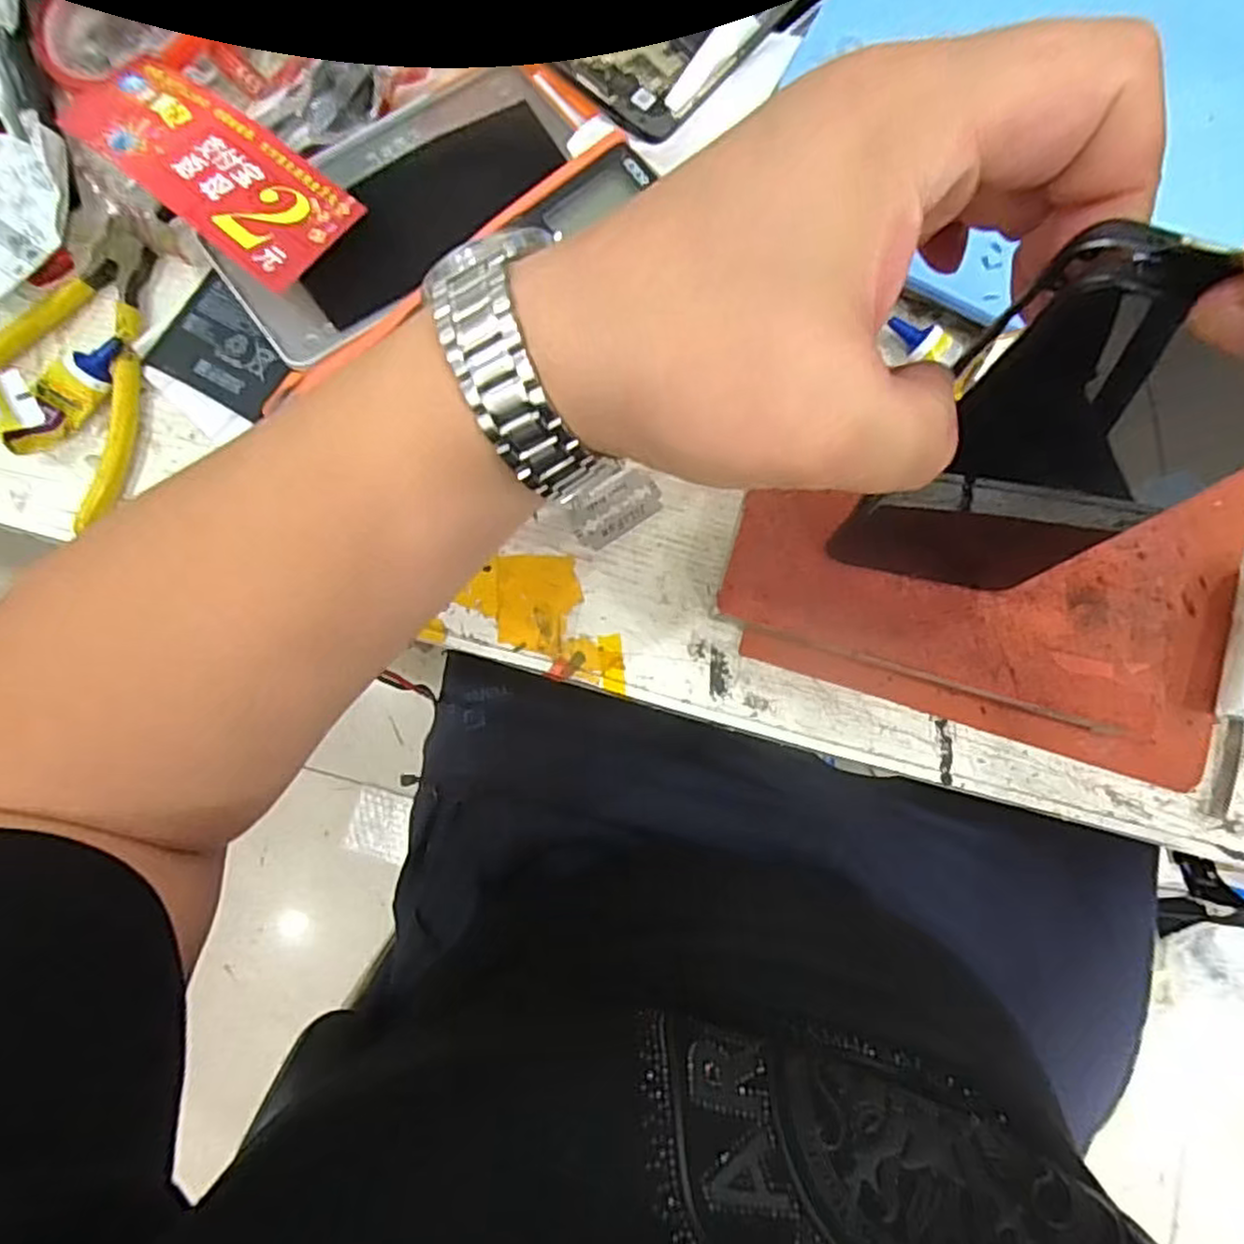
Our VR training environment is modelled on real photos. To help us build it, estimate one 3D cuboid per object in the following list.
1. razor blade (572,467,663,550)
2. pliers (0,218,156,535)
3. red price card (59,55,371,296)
[{"bbox_3d":[-0.002,-0.051,0.324,0.040,0.004,0.024,-30,91,-4],"label":"razor blade"},{"bbox_3d":[-0.234,-0.111,0.307,0.088,0.022,0.129,23,81,1],"label":"pliers"},{"bbox_3d":[-0.170,-0.188,0.301,0.129,0.010,0.051,39,79,8],"label":"red price card"}]

